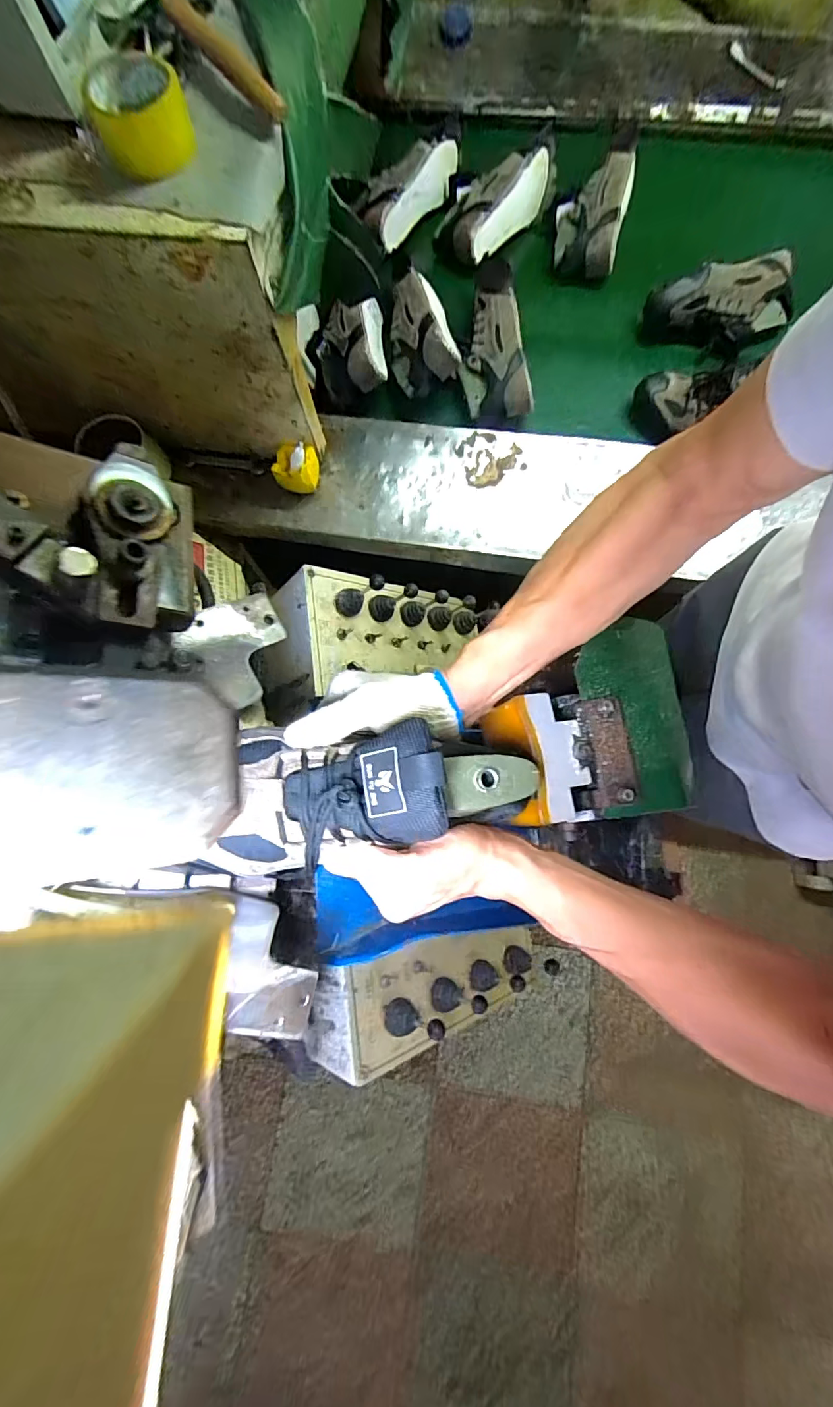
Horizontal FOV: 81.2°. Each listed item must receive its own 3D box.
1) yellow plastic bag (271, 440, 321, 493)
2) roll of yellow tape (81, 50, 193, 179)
[{"bbox_3d":[-0.198,-0.394,0.807,0.070,0.067,0.068,12,79,4],"label":"yellow plastic bag"},{"bbox_3d":[-0.295,-0.629,0.519,0.097,0.054,0.097,0,79,1],"label":"roll of yellow tape"}]

